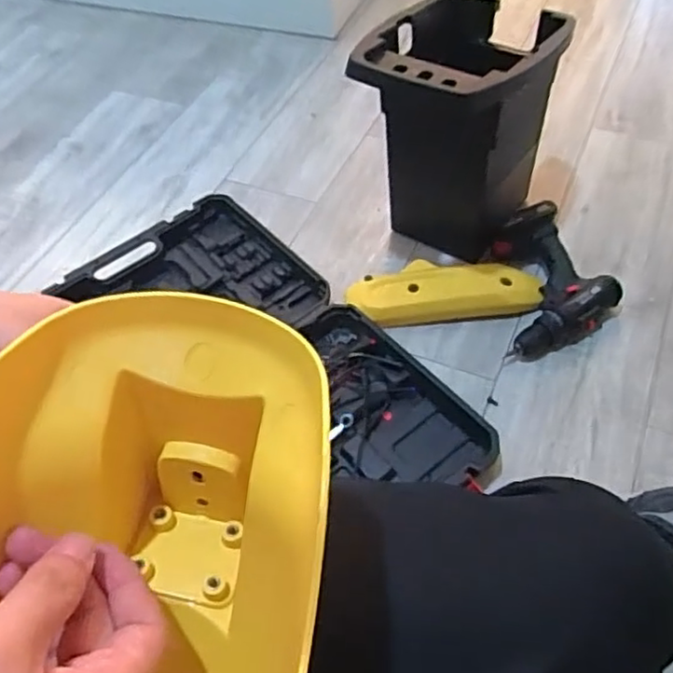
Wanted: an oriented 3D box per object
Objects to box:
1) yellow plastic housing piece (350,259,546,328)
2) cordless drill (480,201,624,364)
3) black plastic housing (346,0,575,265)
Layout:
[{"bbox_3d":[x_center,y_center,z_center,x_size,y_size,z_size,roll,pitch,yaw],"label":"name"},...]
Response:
[{"bbox_3d":[0.162,-0.071,1.000,0.287,0.045,0.102,-5,53,2],"label":"yellow plastic housing piece"},{"bbox_3d":[0.306,-0.086,0.984,0.180,0.077,0.212,-18,54,-8],"label":"cordless drill"},{"bbox_3d":[0.190,-0.306,0.986,0.236,0.331,0.304,15,56,16],"label":"black plastic housing"}]

